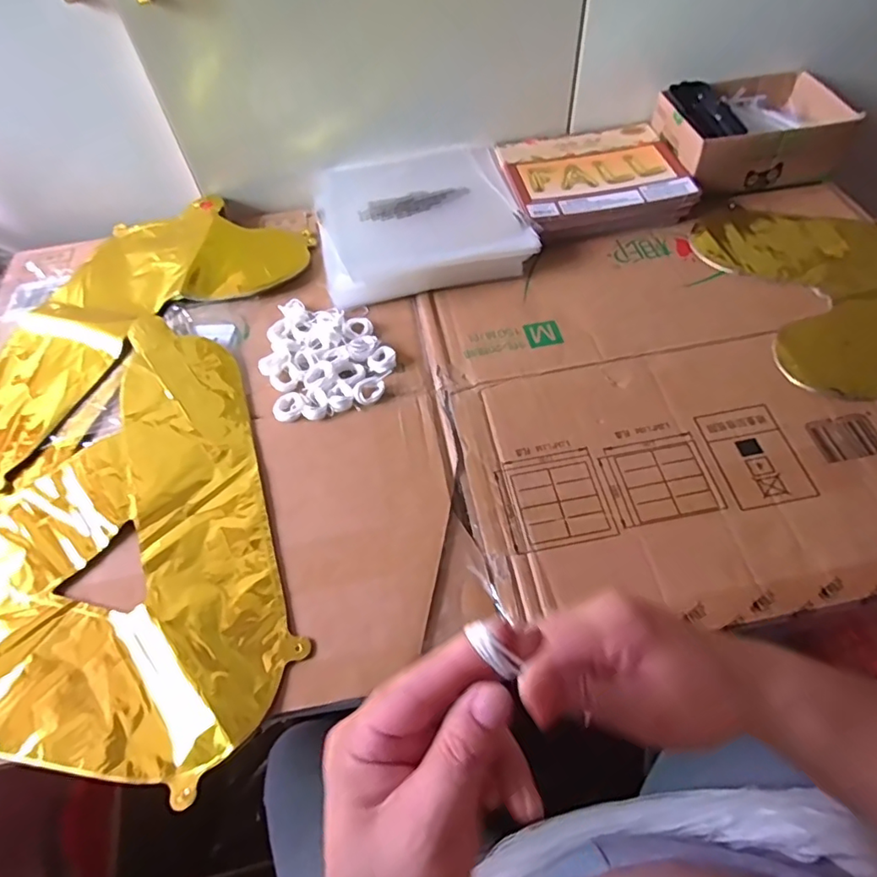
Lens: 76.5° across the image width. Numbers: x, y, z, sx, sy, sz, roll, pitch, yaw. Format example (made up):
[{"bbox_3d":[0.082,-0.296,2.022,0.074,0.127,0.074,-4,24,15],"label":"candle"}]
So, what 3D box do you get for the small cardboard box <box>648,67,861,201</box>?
[{"bbox_3d":[0.363,-0.356,0.647,0.192,0.067,0.136,-10,57,-4],"label":"small cardboard box"}]

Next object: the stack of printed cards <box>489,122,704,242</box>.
[{"bbox_3d":[0.177,-0.307,0.651,0.196,0.031,0.181,-13,58,-6],"label":"stack of printed cards"}]

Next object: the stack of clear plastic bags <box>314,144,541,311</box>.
[{"bbox_3d":[-0.023,-0.249,0.628,0.220,0.030,0.210,-11,57,-5],"label":"stack of clear plastic bags"}]

